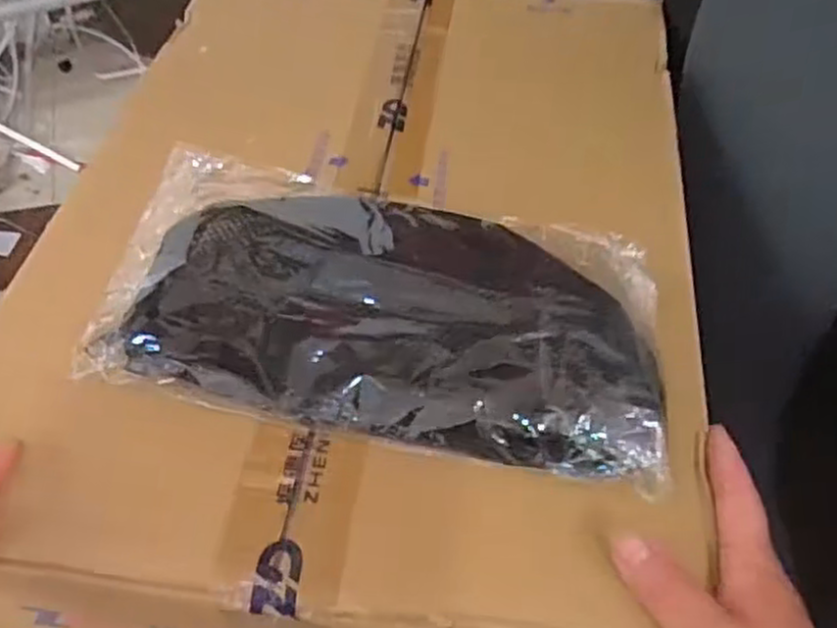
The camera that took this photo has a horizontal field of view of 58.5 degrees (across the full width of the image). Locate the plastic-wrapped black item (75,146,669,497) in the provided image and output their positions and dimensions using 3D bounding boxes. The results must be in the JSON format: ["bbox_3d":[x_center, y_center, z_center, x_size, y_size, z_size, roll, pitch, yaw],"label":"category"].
[{"bbox_3d":[-0.018,-0.010,0.407,0.293,0.029,0.158,12,52,7],"label":"plastic-wrapped black item"}]

